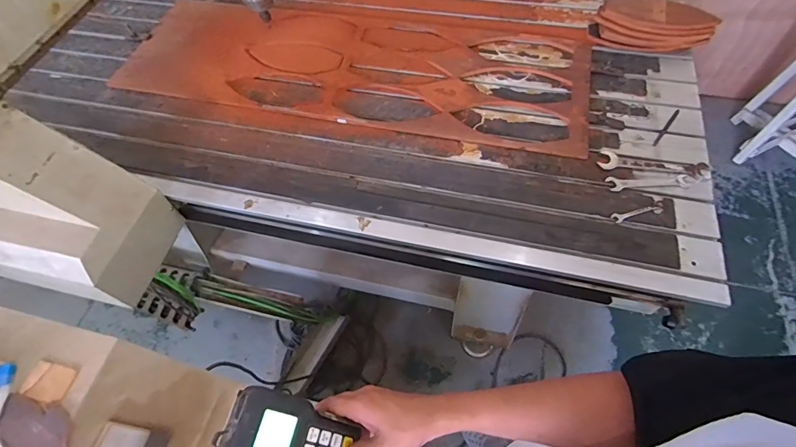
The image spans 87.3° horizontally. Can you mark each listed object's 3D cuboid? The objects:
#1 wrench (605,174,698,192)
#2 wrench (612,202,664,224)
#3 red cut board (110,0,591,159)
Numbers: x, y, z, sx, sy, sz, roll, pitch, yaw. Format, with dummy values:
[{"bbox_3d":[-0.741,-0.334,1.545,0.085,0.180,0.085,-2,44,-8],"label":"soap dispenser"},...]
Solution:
[{"bbox_3d":[0.600,-0.099,0.990,0.198,0.010,0.041,-4,59,2],"label":"wrench"},{"bbox_3d":[0.543,-0.025,0.940,0.129,0.008,0.029,-16,59,-5],"label":"wrench"},{"bbox_3d":[-0.143,-0.506,1.265,1.385,0.037,0.511,11,60,11],"label":"red cut board"}]

